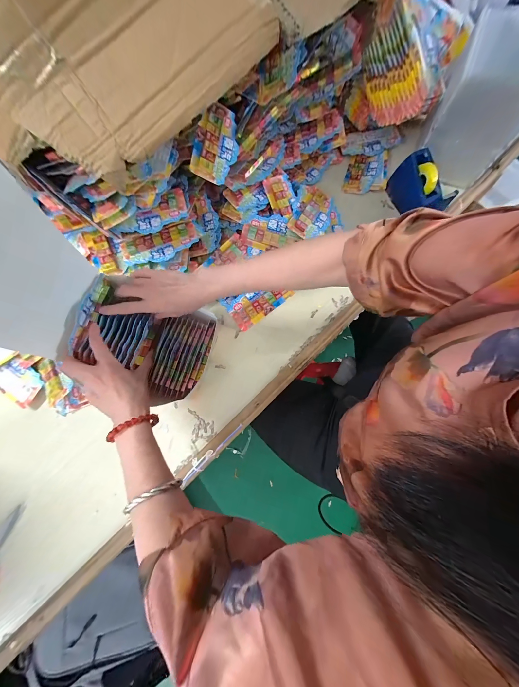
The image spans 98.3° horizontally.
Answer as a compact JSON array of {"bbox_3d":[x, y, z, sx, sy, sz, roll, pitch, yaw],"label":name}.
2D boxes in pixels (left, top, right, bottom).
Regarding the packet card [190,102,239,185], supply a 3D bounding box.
[{"bbox_3d":[-0.079,-0.378,0.425,0.075,0.013,0.139,11,90,-30],"label":"packet card"}]

